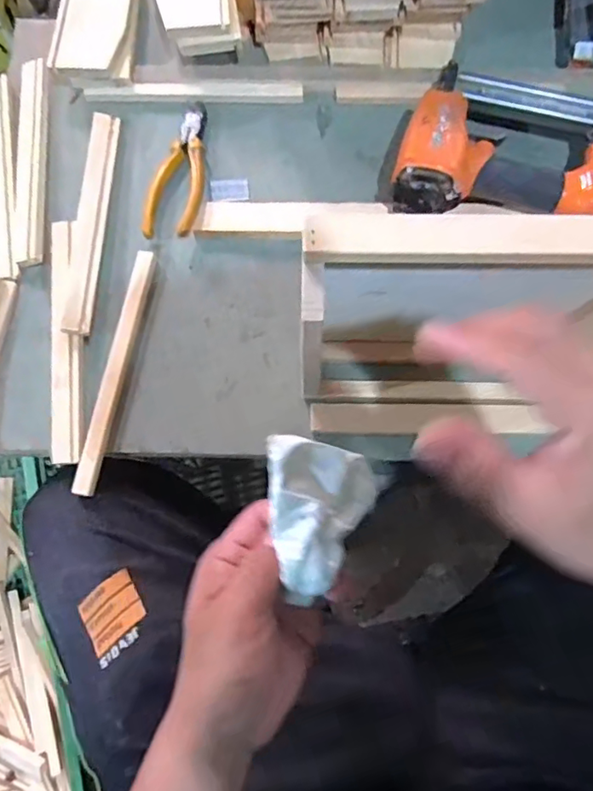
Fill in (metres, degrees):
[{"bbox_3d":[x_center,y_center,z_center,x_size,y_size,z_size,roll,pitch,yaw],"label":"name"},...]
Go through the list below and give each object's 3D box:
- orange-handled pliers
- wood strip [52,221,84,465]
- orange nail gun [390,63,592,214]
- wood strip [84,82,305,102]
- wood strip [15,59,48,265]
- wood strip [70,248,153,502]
[{"bbox_3d":[-0.114,-0.224,0.537,0.055,0.025,0.150,5,78,2],"label":"orange-handled pliers"},{"bbox_3d":[-0.209,-0.053,0.503,0.026,0.009,0.226,-6,78,-1],"label":"wood strip"},{"bbox_3d":[0.215,-0.233,0.510,0.247,0.066,0.167,5,78,2],"label":"orange nail gun"},{"bbox_3d":[-0.100,-0.304,0.554,0.211,0.014,0.019,-2,78,0],"label":"wood strip"},{"bbox_3d":[-0.259,-0.231,0.541,0.027,0.010,0.219,-5,78,0],"label":"wood strip"},{"bbox_3d":[-0.163,-0.024,0.497,0.017,0.009,0.225,11,78,3],"label":"wood strip"}]

